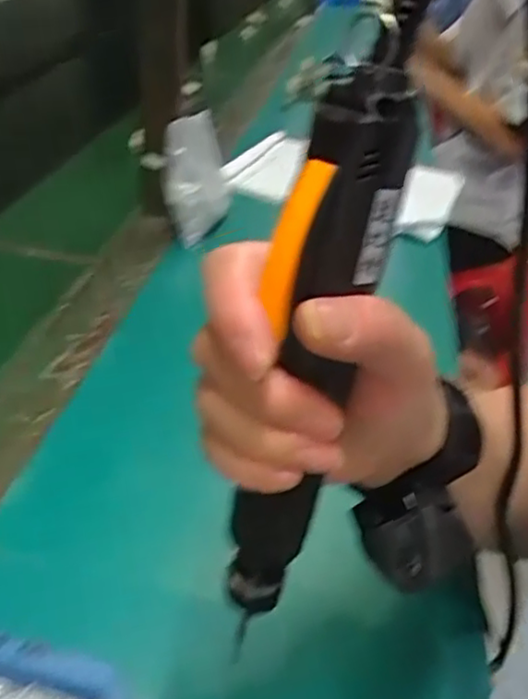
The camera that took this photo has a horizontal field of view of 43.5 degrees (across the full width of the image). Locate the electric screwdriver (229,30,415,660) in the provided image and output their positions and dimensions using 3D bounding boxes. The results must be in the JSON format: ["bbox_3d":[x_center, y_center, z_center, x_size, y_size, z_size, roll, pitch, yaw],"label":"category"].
[{"bbox_3d":[0.012,0.015,0.223,0.039,0.212,0.039,8,28,-4],"label":"electric screwdriver"}]

